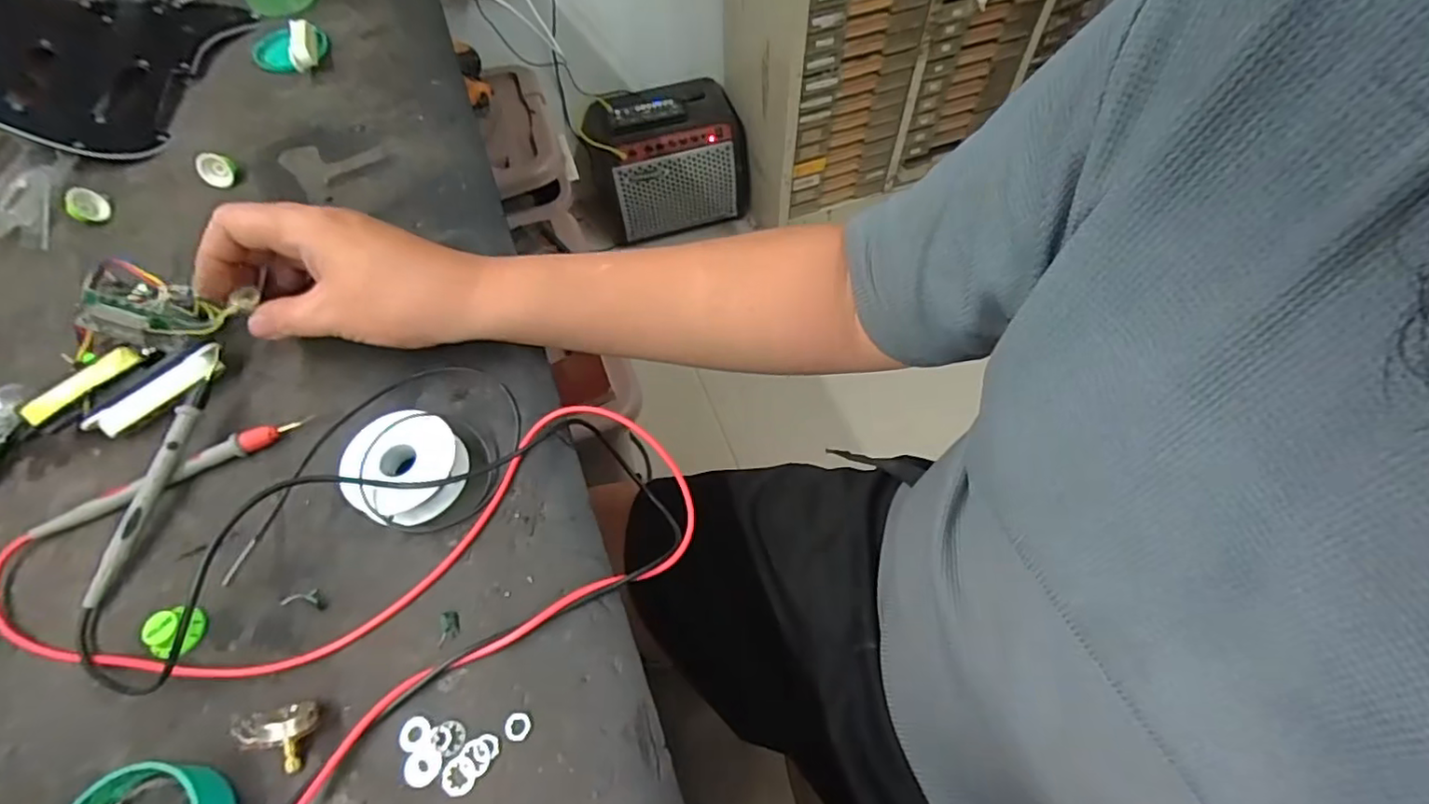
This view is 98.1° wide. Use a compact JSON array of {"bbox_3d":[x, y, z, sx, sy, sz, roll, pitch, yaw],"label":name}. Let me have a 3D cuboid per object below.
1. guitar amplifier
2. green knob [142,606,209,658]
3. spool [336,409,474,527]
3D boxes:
[{"bbox_3d":[-0.108,-0.546,1.394,0.340,0.269,0.184,-18,60,-9],"label":"guitar amplifier"},{"bbox_3d":[-0.271,0.114,0.311,0.021,0.013,0.023,0,59,0],"label":"green knob"},{"bbox_3d":[-0.172,0.036,0.349,0.058,0.028,0.057,0,59,0],"label":"spool"}]

